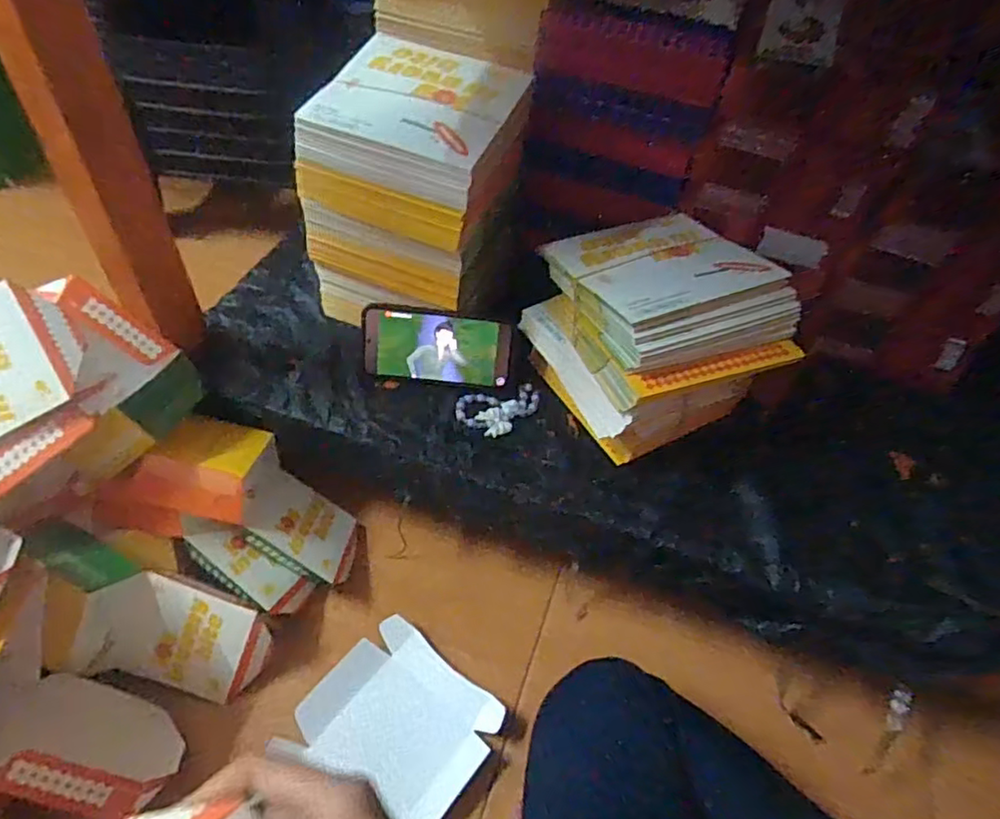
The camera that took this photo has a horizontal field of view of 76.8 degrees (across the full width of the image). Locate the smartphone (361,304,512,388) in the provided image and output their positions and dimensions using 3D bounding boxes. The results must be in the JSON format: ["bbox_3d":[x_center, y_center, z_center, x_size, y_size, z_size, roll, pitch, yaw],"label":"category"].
[{"bbox_3d":[-0.068,-0.066,0.668,0.153,0.077,0.004,5,18,0],"label":"smartphone"}]

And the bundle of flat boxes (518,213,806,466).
[{"bbox_3d":[0.154,-0.076,0.635,0.190,0.166,0.204,-19,54,-21],"label":"bundle of flat boxes"}]

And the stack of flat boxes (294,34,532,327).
[{"bbox_3d":[-0.084,-0.229,0.670,0.177,0.219,0.168,22,51,13],"label":"stack of flat boxes"}]

